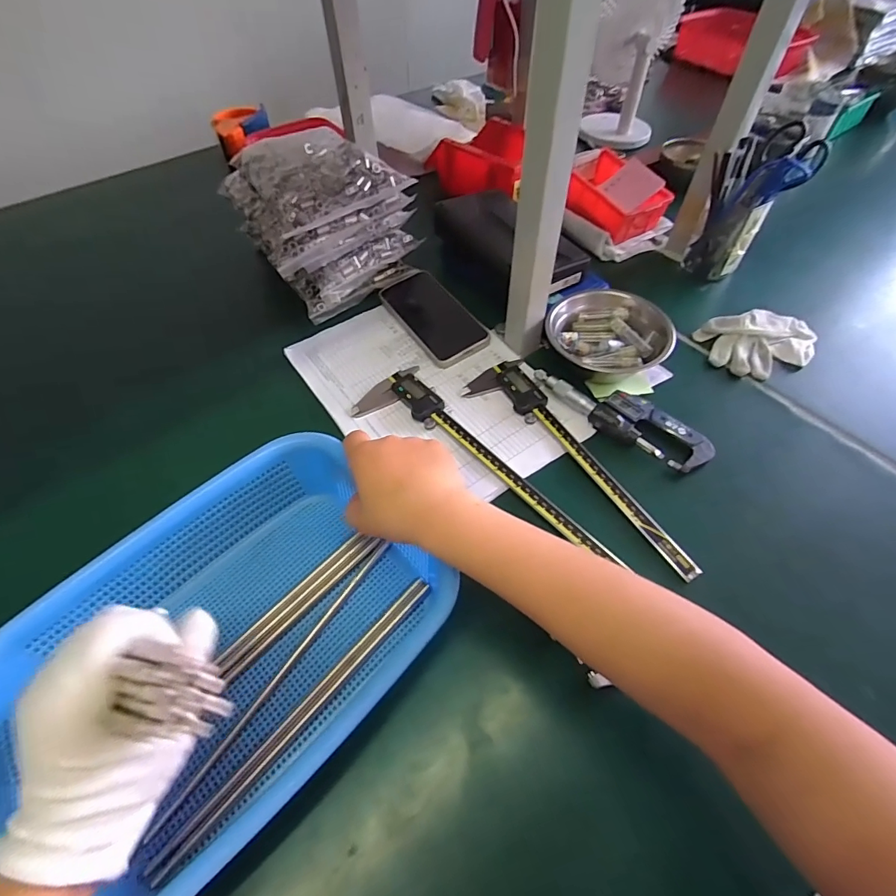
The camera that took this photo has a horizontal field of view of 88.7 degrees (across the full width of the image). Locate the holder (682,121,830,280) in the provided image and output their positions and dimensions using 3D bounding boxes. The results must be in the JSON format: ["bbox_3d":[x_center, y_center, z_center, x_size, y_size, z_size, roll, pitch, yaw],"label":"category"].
[{"bbox_3d":[0.370,-0.300,0.567,0.094,0.150,0.081,37,65,24],"label":"holder"}]

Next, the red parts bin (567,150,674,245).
[{"bbox_3d":[0.235,-0.367,0.670,0.108,0.060,0.140,-24,58,-13],"label":"red parts bin"}]

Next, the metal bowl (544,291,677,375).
[{"bbox_3d":[0.174,-0.121,0.506,0.125,0.057,0.104,-20,57,-11],"label":"metal bowl"}]

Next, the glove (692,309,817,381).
[{"bbox_3d":[0.365,-0.123,0.529,0.126,0.023,0.087,-8,55,-5],"label":"glove"}]

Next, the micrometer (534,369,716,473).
[{"bbox_3d":[0.177,-0.036,0.475,0.185,0.020,0.052,33,61,21],"label":"micrometer"}]

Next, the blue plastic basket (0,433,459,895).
[{"bbox_3d":[-0.149,0.129,0.330,0.207,0.095,0.266,40,67,19],"label":"blue plastic basket"}]

